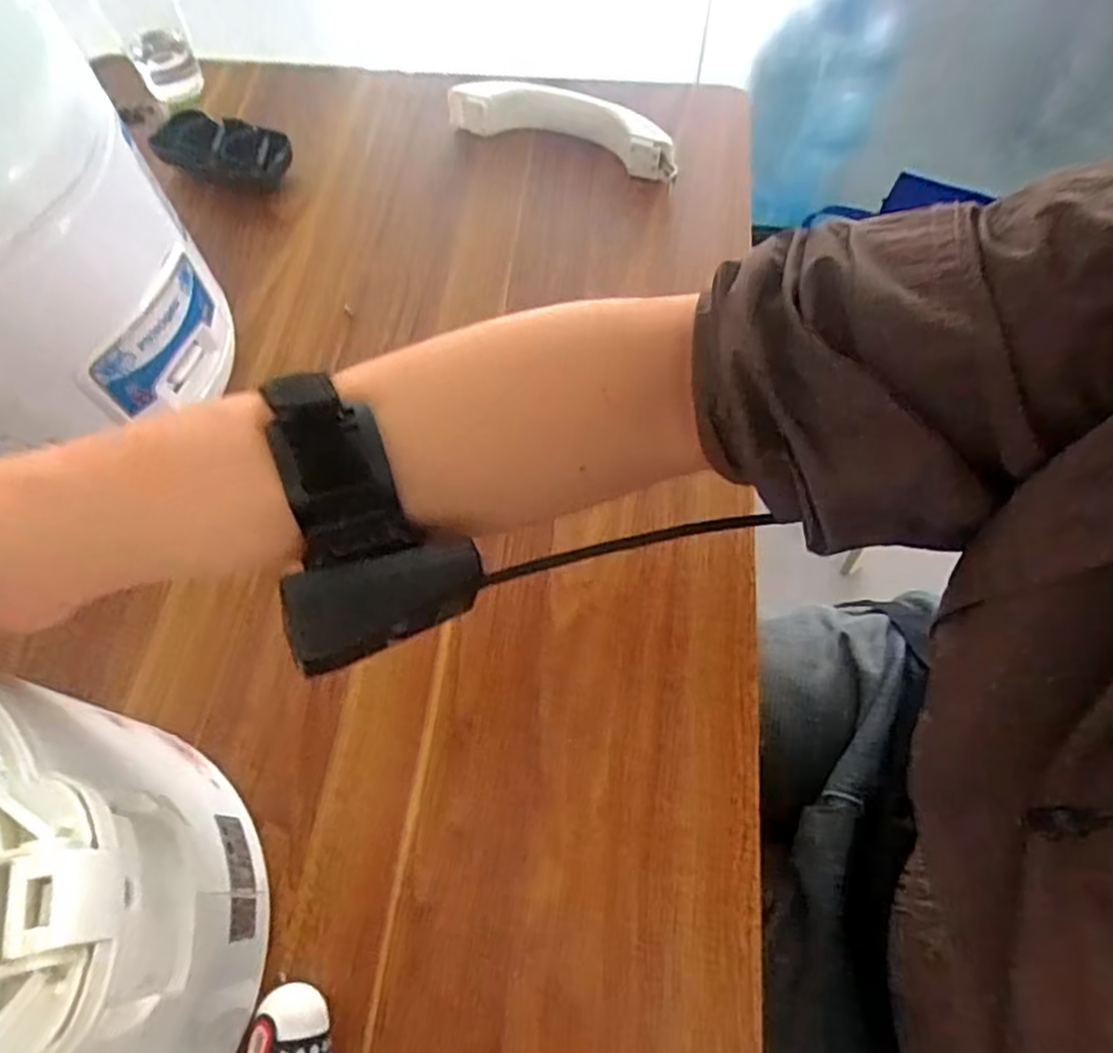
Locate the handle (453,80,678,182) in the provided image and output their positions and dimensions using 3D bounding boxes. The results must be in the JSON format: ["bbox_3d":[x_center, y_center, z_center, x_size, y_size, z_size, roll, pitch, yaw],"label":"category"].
[{"bbox_3d":[0.007,-0.335,0.581,0.210,0.033,0.039,26,67,14],"label":"handle"}]

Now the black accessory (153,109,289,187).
[{"bbox_3d":[-0.274,-0.312,0.579,0.122,0.024,0.055,17,65,10],"label":"black accessory"}]

